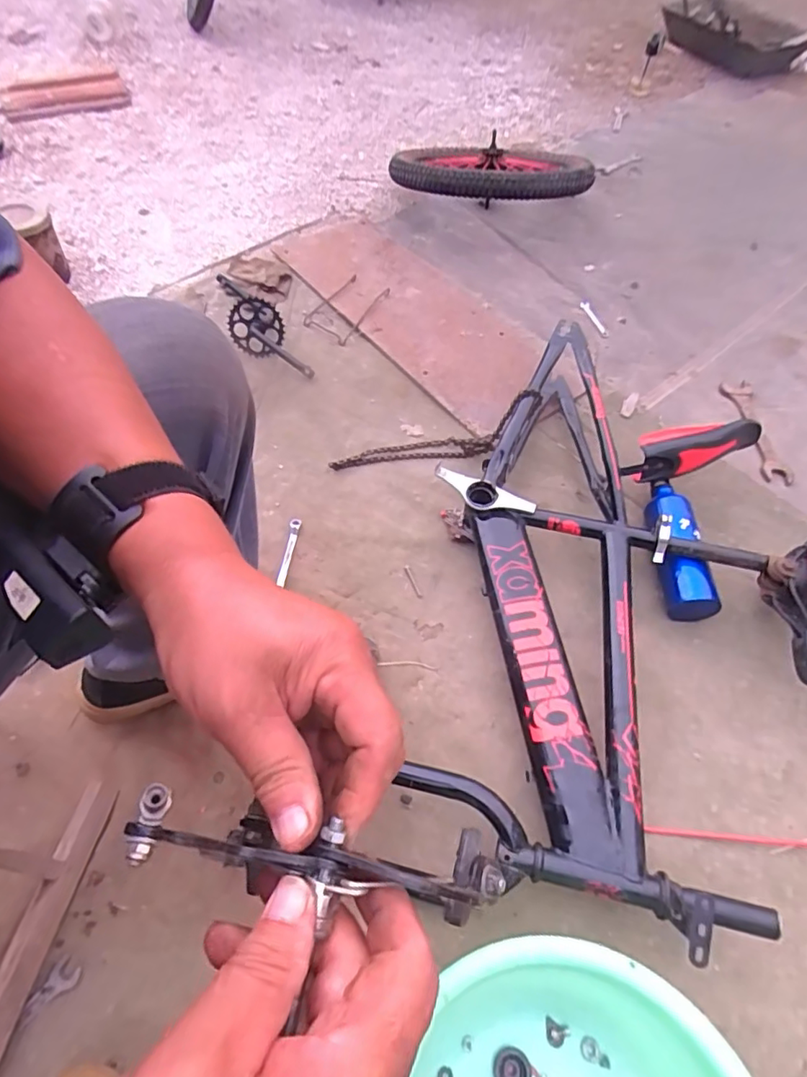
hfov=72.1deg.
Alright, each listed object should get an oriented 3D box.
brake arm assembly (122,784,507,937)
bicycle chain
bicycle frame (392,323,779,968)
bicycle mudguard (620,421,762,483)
[{"bbox_3d":[-0.021,0.124,0.215,0.161,0.035,0.033,24,54,-25],"label":"brake arm assembly"},{"bbox_3d":[0.042,-0.183,0.920,0.336,0.137,0.051,-6,58,-3],"label":"bicycle chain"},{"bbox_3d":[0.228,0.047,0.789,0.263,0.110,0.856,-2,58,-1],"label":"bicycle frame"},{"bbox_3d":[0.462,-0.147,0.896,0.240,0.054,0.072,-18,59,-11],"label":"bicycle mudguard"}]

